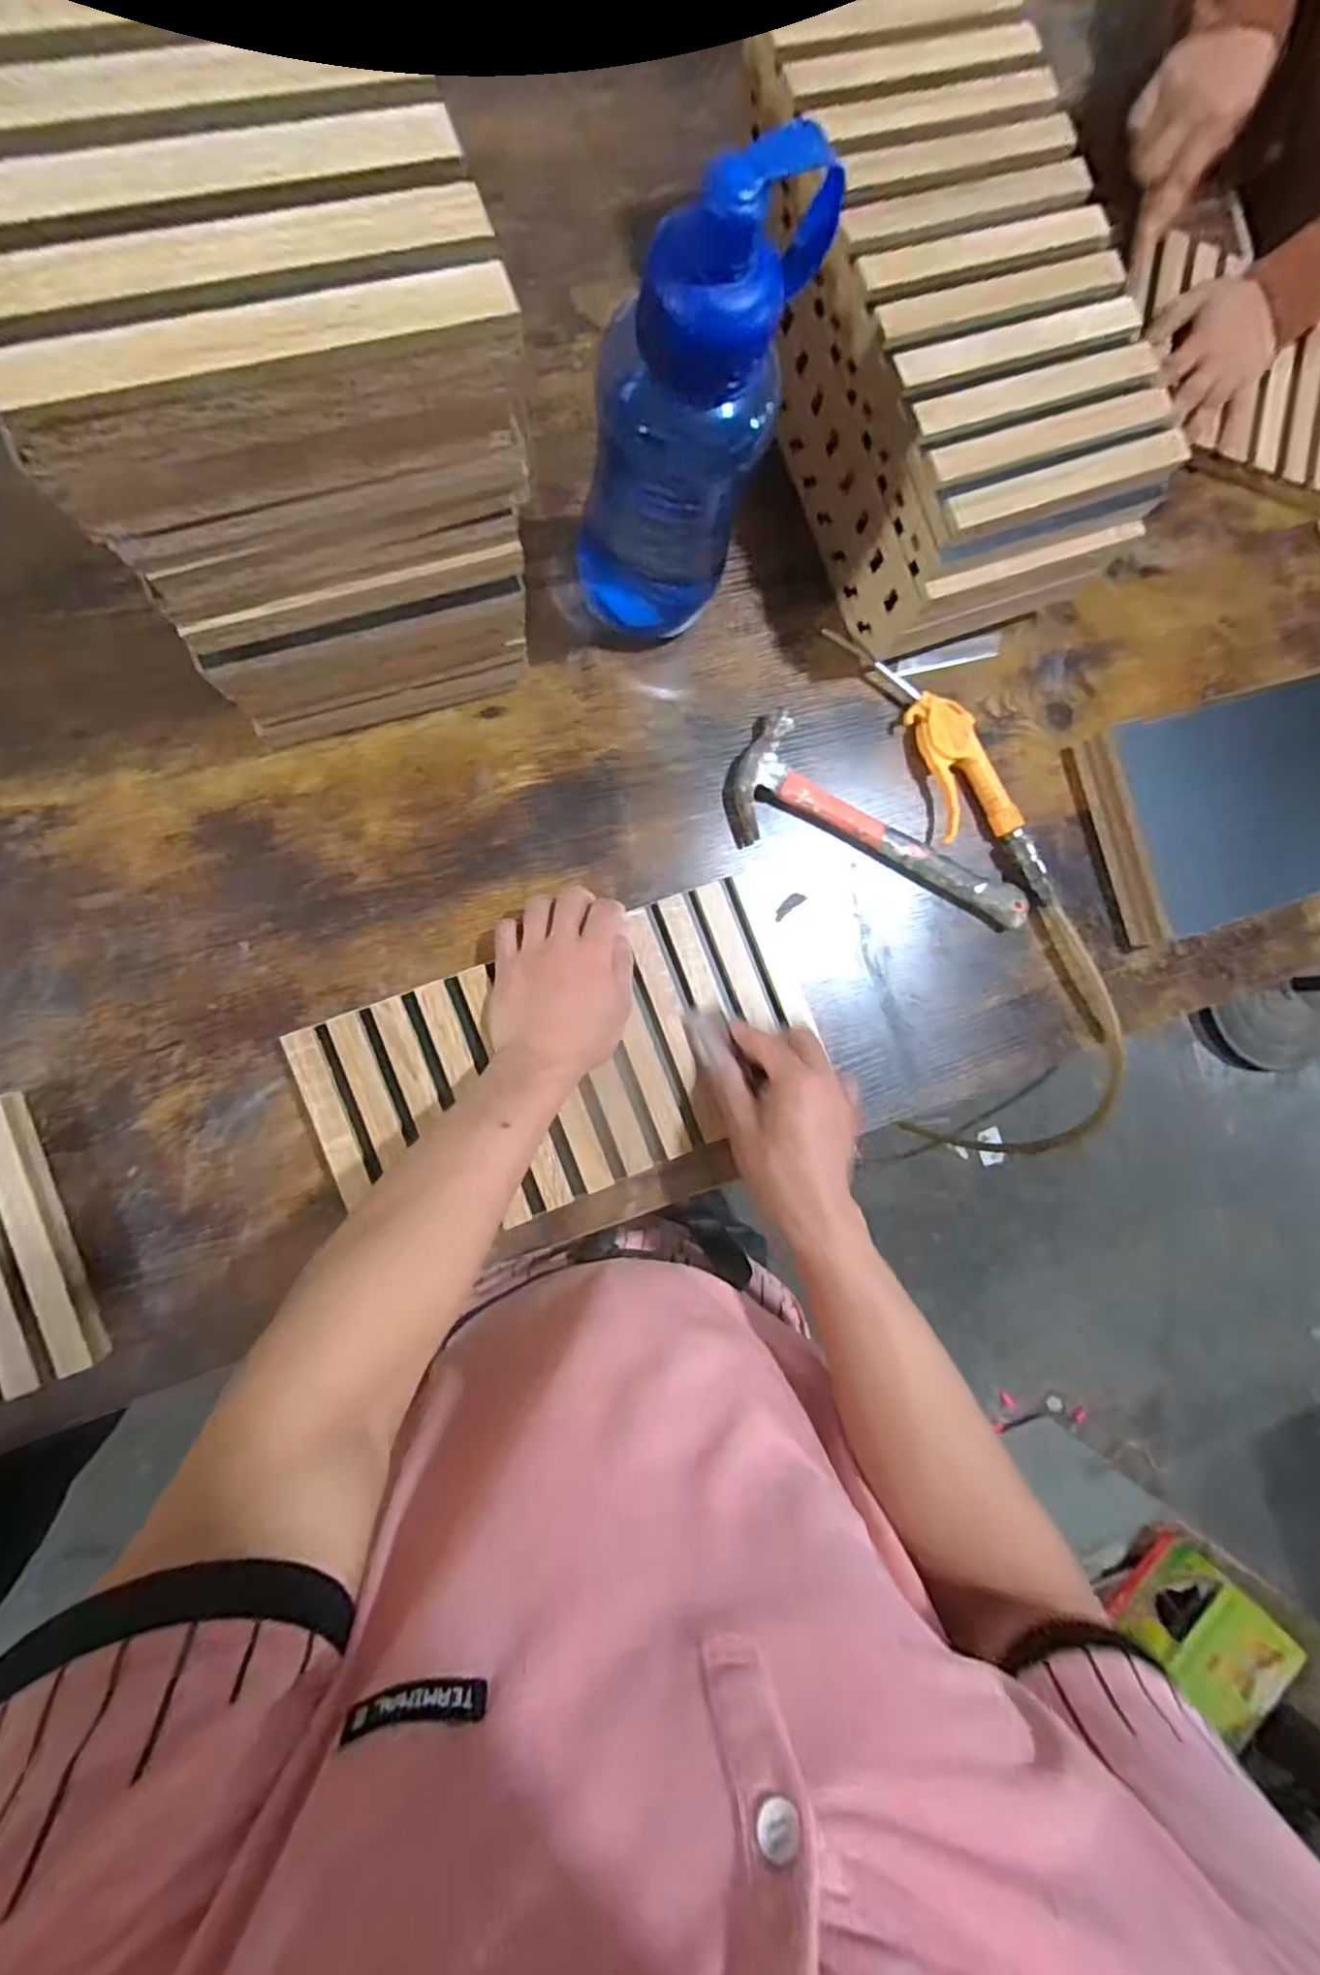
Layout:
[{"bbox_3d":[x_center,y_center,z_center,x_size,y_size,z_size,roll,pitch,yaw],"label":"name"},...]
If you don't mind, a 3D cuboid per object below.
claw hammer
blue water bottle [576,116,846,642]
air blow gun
[{"bbox_3d":[0.181,-0.123,0.559,0.264,0.023,0.097,24,84,-7],"label":"claw hammer"},{"bbox_3d":[0.009,-0.325,0.416,0.099,0.266,0.100,14,86,-8],"label":"blue water bottle"},{"bbox_3d":[0.245,-0.184,0.572,0.066,0.028,0.268,-32,93,-9],"label":"air blow gun"}]

